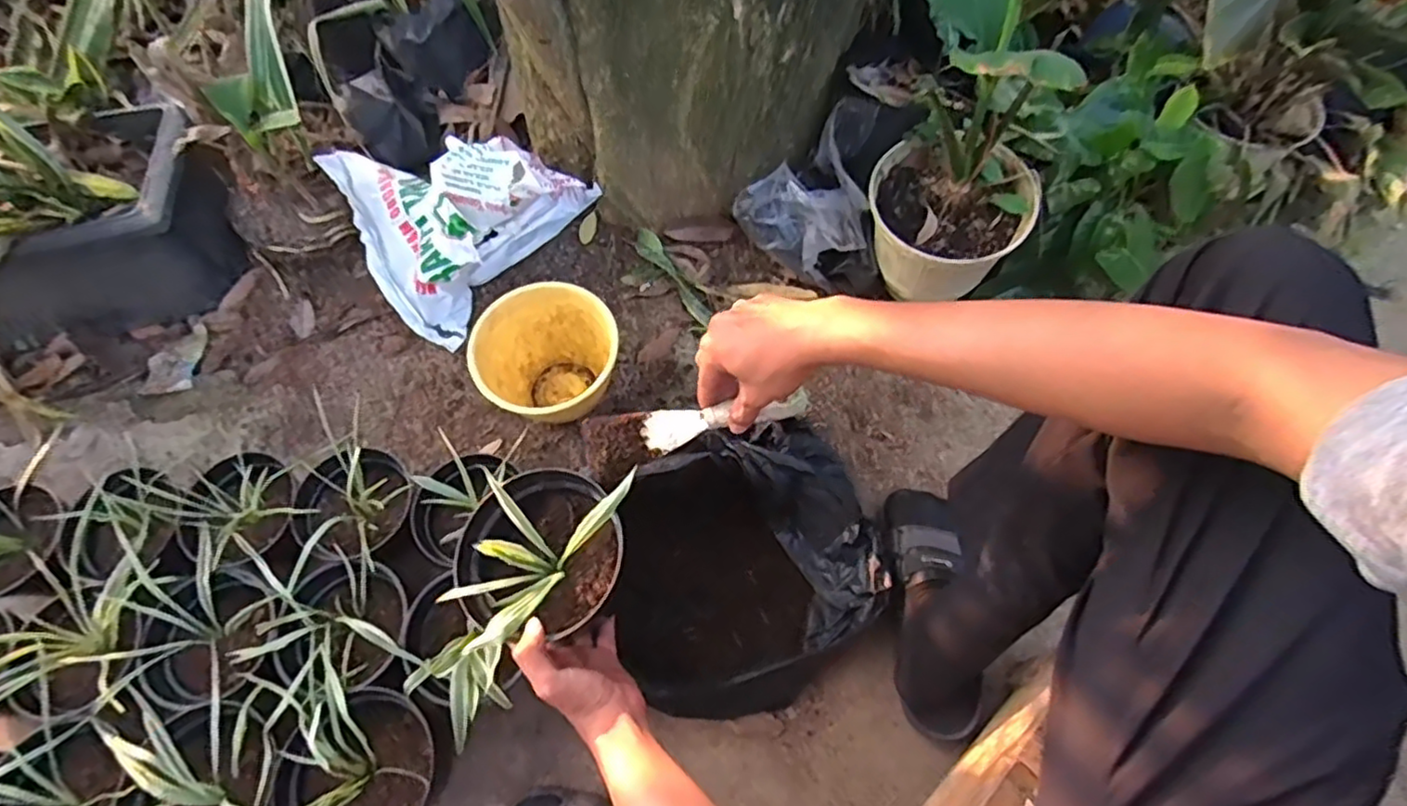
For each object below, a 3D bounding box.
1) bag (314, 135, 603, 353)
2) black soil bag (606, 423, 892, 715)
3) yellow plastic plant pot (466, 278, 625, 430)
[{"bbox_3d":[-0.356,-0.285,0.956,0.299,0.181,0.283,-39,66,-17],"label":"bag"},{"bbox_3d":[0.042,0.172,0.755,0.309,0.134,0.291,-19,65,-6],"label":"black soil bag"},{"bbox_3d":[-0.187,-0.045,0.848,0.163,0.128,0.156,-2,61,3],"label":"yellow plastic plant pot"}]

